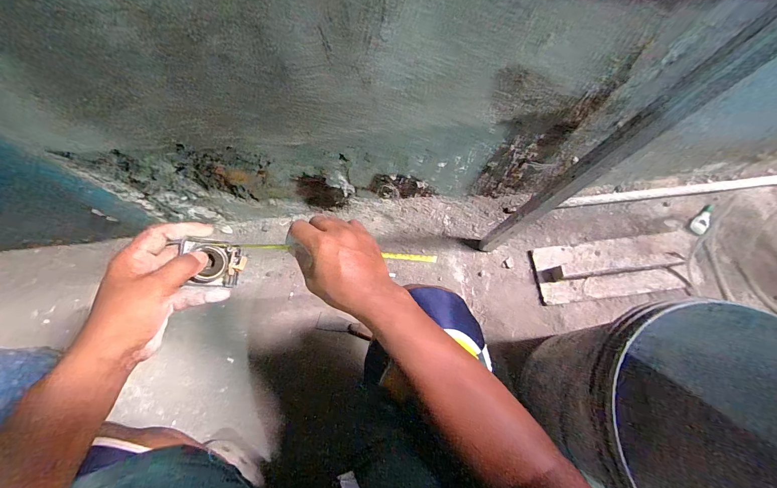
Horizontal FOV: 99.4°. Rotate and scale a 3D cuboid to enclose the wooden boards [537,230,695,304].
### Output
[{"bbox_3d":[0.556,0.049,0.781,0.406,0.068,0.140,-7,74,-2],"label":"wooden boards"}]

